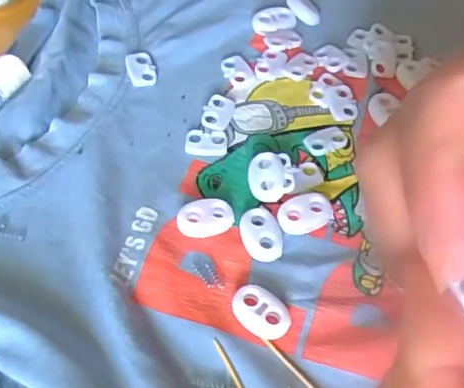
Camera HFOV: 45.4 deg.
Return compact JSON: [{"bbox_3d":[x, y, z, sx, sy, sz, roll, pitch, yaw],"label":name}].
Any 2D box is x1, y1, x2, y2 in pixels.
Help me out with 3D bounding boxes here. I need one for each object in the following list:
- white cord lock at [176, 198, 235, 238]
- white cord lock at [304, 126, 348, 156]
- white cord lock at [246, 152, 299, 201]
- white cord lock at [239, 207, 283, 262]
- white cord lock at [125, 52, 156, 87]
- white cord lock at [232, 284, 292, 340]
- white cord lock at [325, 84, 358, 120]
[{"bbox_3d":[-0.010,0.010,0.218,0.022,0.007,0.014,-5,60,-5],"label":"white cord lock"},{"bbox_3d":[0.041,-0.024,0.241,0.019,0.004,0.012,-17,61,-12],"label":"white cord lock"},{"bbox_3d":[0.016,-0.007,0.229,0.019,0.007,0.022,2,59,-1],"label":"white cord lock"},{"bbox_3d":[0.011,0.016,0.215,0.014,0.006,0.021,-17,61,-12],"label":"white cord lock"},{"bbox_3d":[-0.043,-0.059,0.260,0.013,0.004,0.019,-12,61,-10],"label":"white cord lock"},{"bbox_3d":[0.010,0.043,0.199,0.022,0.006,0.015,40,65,19],"label":"white cord lock"},{"bbox_3d":[0.050,-0.042,0.251,0.012,0.004,0.018,-7,60,-7],"label":"white cord lock"}]

